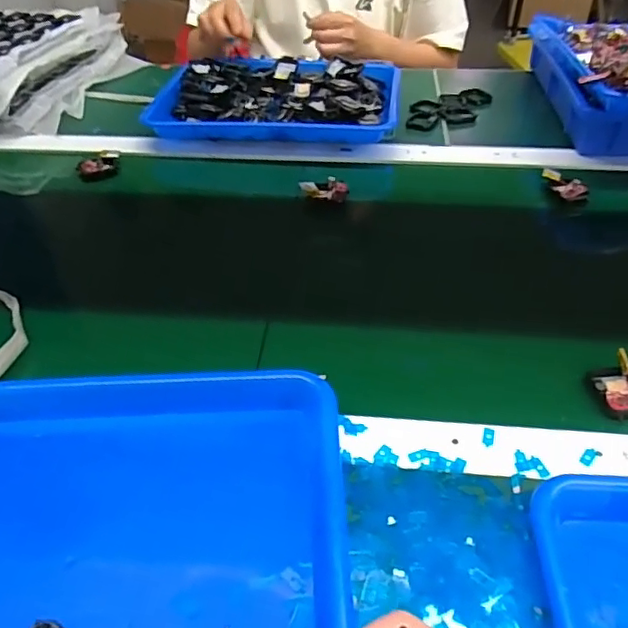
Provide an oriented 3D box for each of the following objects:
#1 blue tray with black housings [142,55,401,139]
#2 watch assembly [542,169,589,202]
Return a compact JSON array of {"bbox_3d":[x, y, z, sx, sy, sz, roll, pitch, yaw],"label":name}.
[{"bbox_3d":[-0.045,-0.297,0.781,0.317,0.043,0.227,5,44,7],"label":"blue tray with black housings"},{"bbox_3d":[0.289,-0.146,0.648,0.032,0.016,0.055,-12,45,-10],"label":"watch assembly"}]

